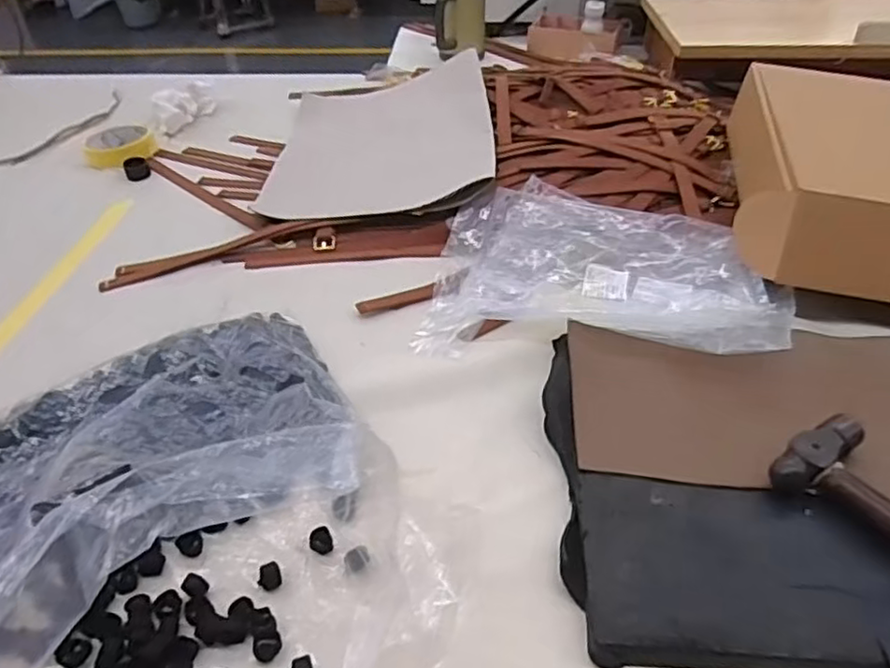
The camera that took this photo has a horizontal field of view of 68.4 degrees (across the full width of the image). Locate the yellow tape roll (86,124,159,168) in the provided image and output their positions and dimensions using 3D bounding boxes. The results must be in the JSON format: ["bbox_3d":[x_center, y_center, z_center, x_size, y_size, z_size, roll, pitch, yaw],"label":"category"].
[{"bbox_3d":[-0.436,-0.251,0.870,0.085,0.023,0.085,-1,41,1],"label":"yellow tape roll"}]

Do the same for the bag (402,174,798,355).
[{"bbox_3d":[0.150,-0.056,0.611,0.311,0.053,0.230,7,41,9],"label":"bag"}]

